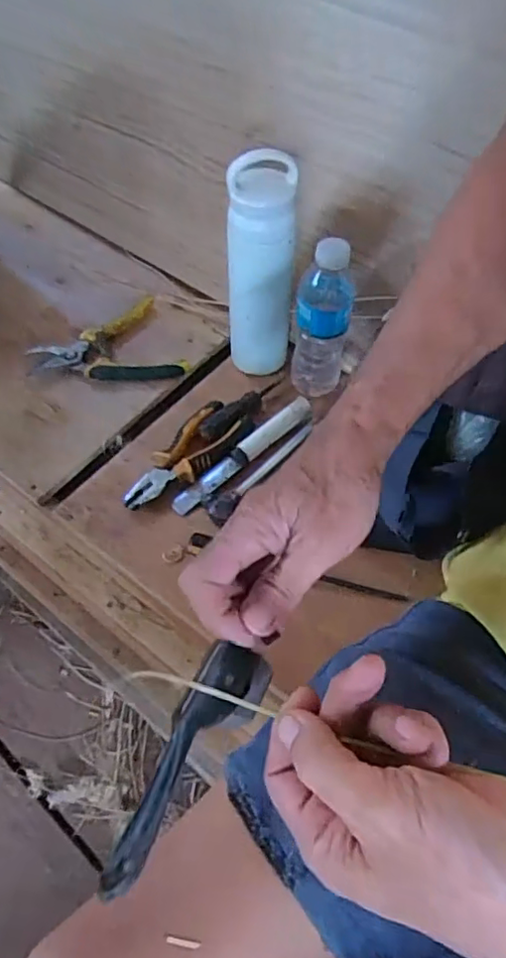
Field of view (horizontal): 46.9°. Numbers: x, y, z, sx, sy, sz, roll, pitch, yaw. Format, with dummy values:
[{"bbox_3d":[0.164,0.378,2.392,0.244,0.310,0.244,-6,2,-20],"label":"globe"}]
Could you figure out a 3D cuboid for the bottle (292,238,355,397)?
[{"bbox_3d":[0.072,-0.161,0.599,0.053,0.175,0.050,12,57,6],"label":"bottle"}]

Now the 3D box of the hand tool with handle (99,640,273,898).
[{"bbox_3d":[-0.032,0.136,0.285,0.036,0.021,0.121,25,60,14],"label":"hand tool with handle"}]

